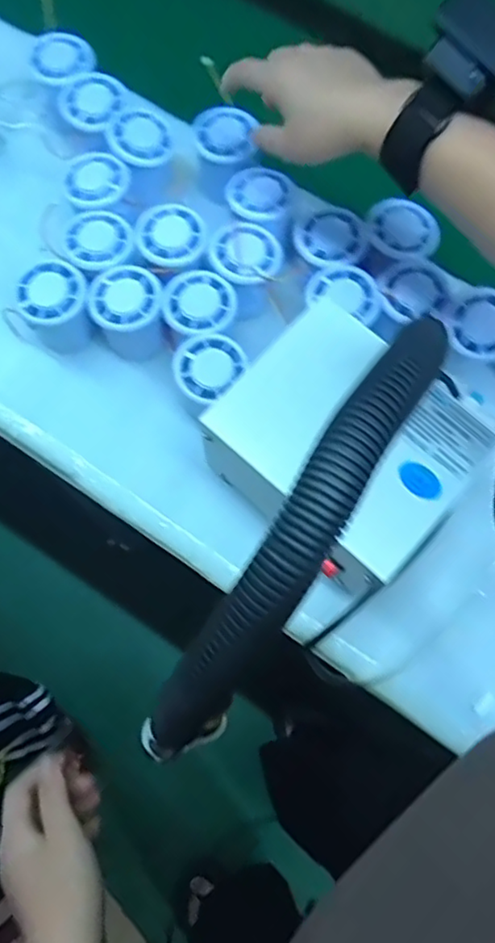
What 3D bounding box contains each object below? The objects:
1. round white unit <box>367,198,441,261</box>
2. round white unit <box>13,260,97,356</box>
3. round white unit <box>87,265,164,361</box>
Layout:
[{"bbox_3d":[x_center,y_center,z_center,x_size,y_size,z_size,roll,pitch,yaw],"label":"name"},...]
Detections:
[{"bbox_3d":[0.122,-0.194,0.500,0.048,0.010,0.057,-40,80,-11],"label":"round white unit"},{"bbox_3d":[-0.152,-0.129,0.504,0.052,0.062,0.048,0,76,-2],"label":"round white unit"},{"bbox_3d":[-0.094,-0.126,0.505,0.055,0.058,0.057,0,76,-2],"label":"round white unit"}]

